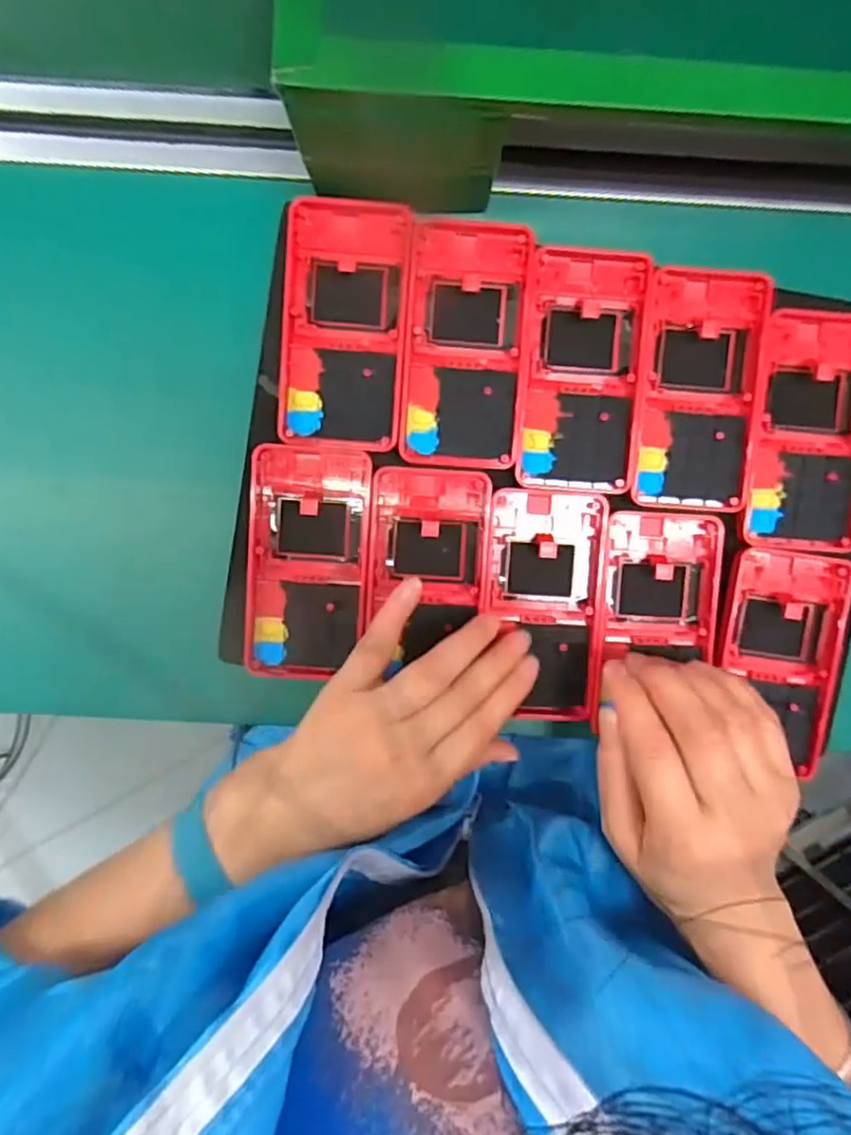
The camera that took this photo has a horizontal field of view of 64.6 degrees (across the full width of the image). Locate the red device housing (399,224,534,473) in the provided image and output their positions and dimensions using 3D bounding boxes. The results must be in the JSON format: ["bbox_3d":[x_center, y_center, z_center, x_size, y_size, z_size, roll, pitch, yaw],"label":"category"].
[{"bbox_3d":[0.021,-0.116,0.348,0.061,0.011,0.123,5,94,0],"label":"red device housing"}]

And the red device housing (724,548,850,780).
[{"bbox_3d":[0.193,0.049,0.370,0.064,0.019,0.114,8,98,3],"label":"red device housing"}]

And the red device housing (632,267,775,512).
[{"bbox_3d":[0.144,-0.094,0.357,0.062,0.022,0.124,4,94,0],"label":"red device housing"}]

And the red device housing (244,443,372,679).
[{"bbox_3d":[-0.062,-0.001,0.357,0.062,0.017,0.121,4,94,0],"label":"red device housing"}]

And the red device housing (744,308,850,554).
[{"bbox_3d":[0.204,-0.072,0.359,0.063,0.021,0.122,3,94,0],"label":"red device housing"}]

